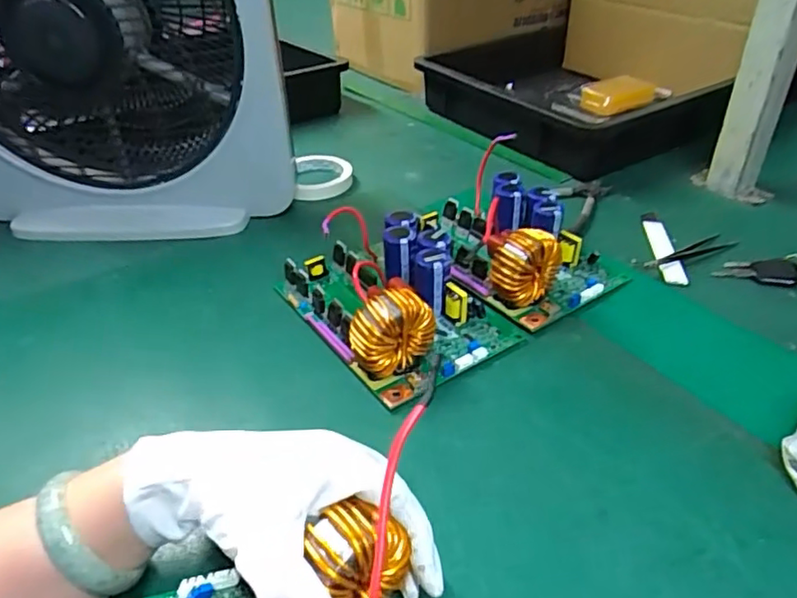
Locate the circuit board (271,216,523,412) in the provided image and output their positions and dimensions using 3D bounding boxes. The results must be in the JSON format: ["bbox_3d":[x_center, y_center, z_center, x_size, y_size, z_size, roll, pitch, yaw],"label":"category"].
[{"bbox_3d":[-0.008,-0.008,0.521,0.134,0.068,0.189,-25,42,-29],"label":"circuit board"}]

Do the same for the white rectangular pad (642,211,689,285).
[{"bbox_3d":[0.274,-0.054,0.622,0.028,0.009,0.129,5,36,9],"label":"white rectangular pad"}]

